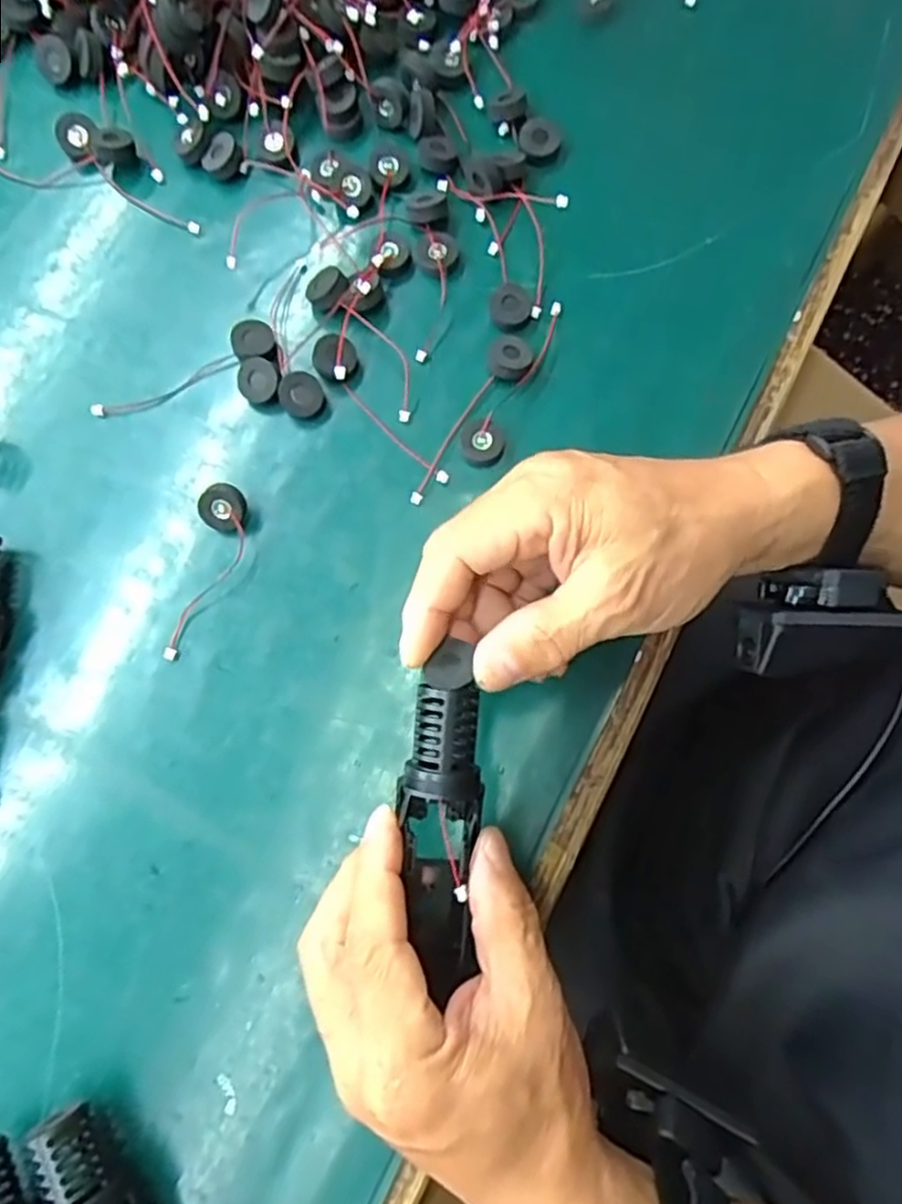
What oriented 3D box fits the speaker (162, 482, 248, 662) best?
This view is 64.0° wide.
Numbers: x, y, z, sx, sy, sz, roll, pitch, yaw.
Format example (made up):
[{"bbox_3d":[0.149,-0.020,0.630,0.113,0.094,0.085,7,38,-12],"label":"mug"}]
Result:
[{"bbox_3d":[-0.112,-0.013,0.327,0.020,0.019,0.081,13,79,4],"label":"speaker"}]

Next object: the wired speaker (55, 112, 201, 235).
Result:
[{"bbox_3d":[-0.167,-0.217,0.369,0.092,0.013,0.018,40,82,8],"label":"wired speaker"}]

